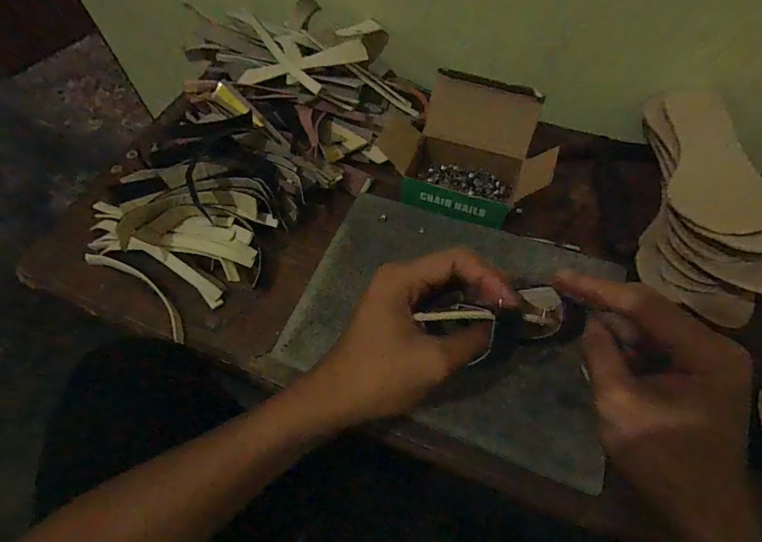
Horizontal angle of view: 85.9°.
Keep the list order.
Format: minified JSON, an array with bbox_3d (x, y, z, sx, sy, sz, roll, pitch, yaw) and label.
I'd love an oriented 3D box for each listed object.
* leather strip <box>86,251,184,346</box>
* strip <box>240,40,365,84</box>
[{"bbox_3d":[-0.252,0.020,0.426,0.162,0.009,0.027,34,67,18],"label":"leather strip"},{"bbox_3d":[-0.098,-0.247,0.494,0.171,0.022,0.020,0,59,24],"label":"strip"}]

